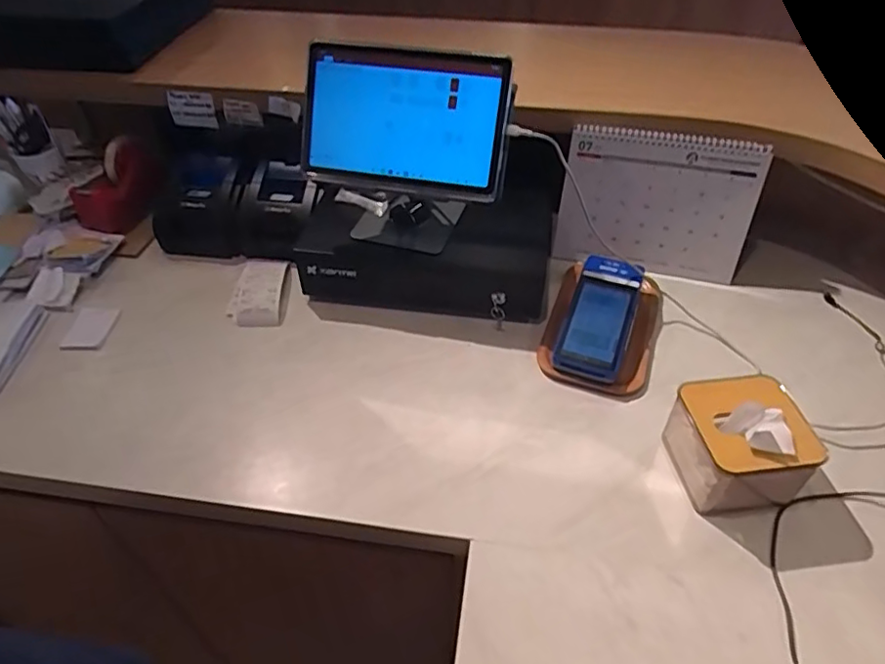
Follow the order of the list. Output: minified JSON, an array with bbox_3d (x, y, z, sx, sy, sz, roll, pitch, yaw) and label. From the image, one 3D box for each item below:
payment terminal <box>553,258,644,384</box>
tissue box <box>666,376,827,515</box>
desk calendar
[{"bbox_3d":[0.206,-0.021,0.779,0.080,0.064,0.201,16,47,16],"label":"payment terminal"},{"bbox_3d":[0.307,0.117,0.611,0.101,0.107,0.115,-5,45,-5],"label":"tissue box"},{"bbox_3d":[0.304,-0.179,0.848,0.254,0.194,0.099,5,45,5],"label":"desk calendar"}]

